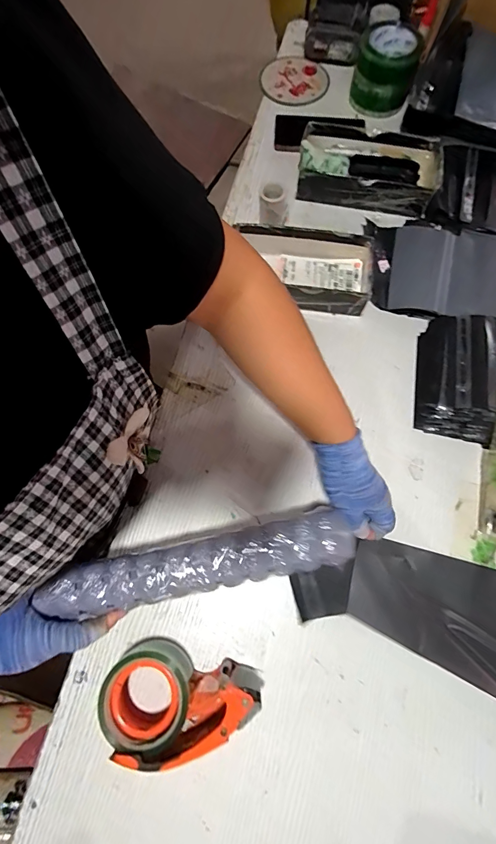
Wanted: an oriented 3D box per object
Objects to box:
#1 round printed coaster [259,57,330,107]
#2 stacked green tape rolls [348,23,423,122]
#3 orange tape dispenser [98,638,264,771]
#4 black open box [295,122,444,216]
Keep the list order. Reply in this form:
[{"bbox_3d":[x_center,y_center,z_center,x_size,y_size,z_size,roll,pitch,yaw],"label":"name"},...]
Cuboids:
[{"bbox_3d":[0.084,-0.665,0.728,0.137,0.014,0.121,30,77,15],"label":"round printed coaster"},{"bbox_3d":[0.245,-0.634,0.673,0.104,0.082,0.105,14,74,3],"label":"stacked green tape rolls"},{"bbox_3d":[-0.075,0.308,0.401,0.164,0.062,0.100,15,74,5],"label":"orange tape dispenser"},{"bbox_3d":[0.199,-0.421,0.620,0.226,0.049,0.123,14,74,4],"label":"black open box"}]

